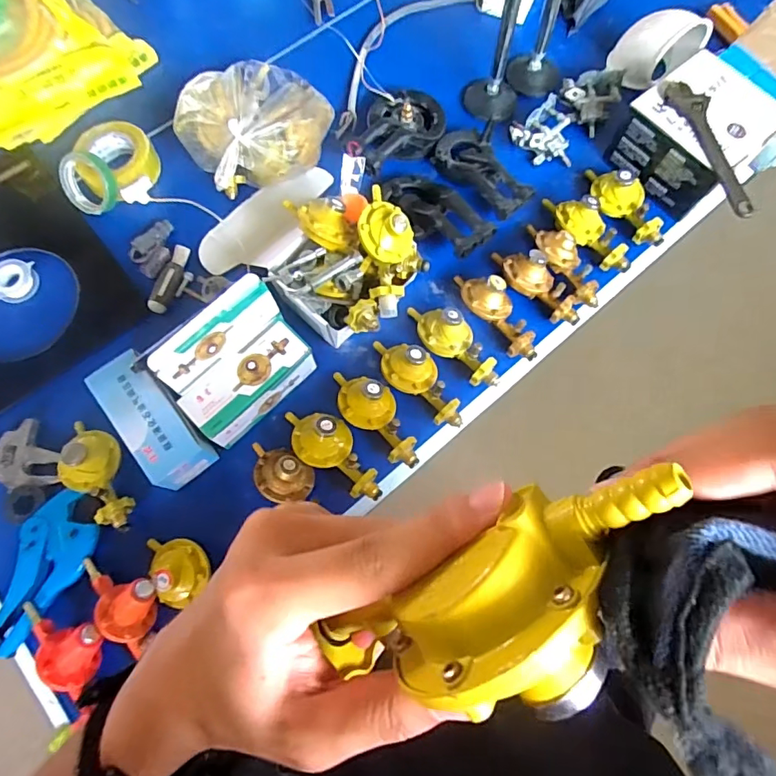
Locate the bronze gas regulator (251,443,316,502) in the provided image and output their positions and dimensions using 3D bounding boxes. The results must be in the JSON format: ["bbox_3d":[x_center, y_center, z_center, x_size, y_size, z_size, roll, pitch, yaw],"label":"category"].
[{"bbox_3d":[-0.148,0.119,0.693,0.096,0.049,0.074,9,73,3],"label":"bronze gas regulator"}]

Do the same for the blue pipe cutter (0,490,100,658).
[{"bbox_3d":[-0.458,0.239,0.660,0.089,0.022,0.199,30,75,9],"label":"blue pipe cutter"}]

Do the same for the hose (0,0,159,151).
[{"bbox_3d":[-0.622,-0.584,0.870,0.322,0.106,0.344,42,77,12],"label":"hose"}]

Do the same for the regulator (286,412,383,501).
[{"bbox_3d":[-0.075,0.085,0.697,0.168,0.059,0.070,35,76,10],"label":"regulator"}]

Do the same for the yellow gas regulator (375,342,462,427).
[{"bbox_3d":[0.045,-0.016,0.724,0.172,0.049,0.075,39,77,11],"label":"yellow gas regulator"}]

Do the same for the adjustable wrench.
[{"bbox_3d":[0.484,-0.362,0.751,0.053,0.019,0.245,-18,73,-5],"label":"adjustable wrench"}]

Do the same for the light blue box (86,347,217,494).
[{"bbox_3d":[-0.321,0.046,0.700,0.087,0.082,0.182,-39,76,-11],"label":"light blue box"}]

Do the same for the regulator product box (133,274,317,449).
[{"bbox_3d":[-0.200,-0.032,0.686,0.119,0.147,0.192,43,77,12],"label":"regulator product box"}]

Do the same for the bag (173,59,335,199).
[{"bbox_3d":[-0.204,-0.437,0.838,0.249,0.093,0.214,-38,76,-11],"label":"bag"}]

